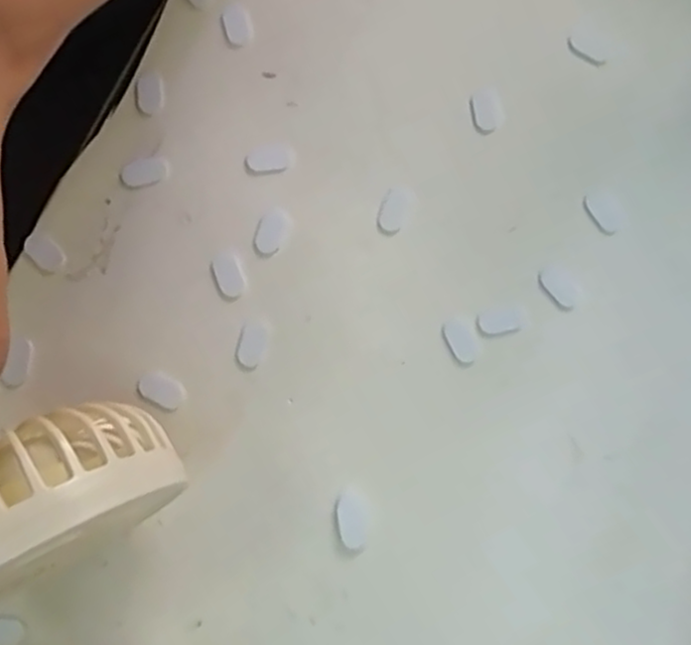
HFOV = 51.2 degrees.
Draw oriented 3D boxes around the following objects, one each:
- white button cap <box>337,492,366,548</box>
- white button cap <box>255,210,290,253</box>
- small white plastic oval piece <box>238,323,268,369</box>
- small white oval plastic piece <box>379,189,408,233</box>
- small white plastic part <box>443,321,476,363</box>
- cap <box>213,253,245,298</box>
[{"bbox_3d":[0.002,0.070,0.254,0.010,0.004,0.019,-10,78,-2],"label":"white button cap"},{"bbox_3d":[-0.028,-0.035,0.277,0.011,0.004,0.017,15,78,3],"label":"white button cap"},{"bbox_3d":[-0.035,0.008,0.268,0.010,0.004,0.016,12,78,3],"label":"small white plastic oval piece"},{"bbox_3d":[0.019,-0.044,0.280,0.010,0.004,0.018,18,78,4],"label":"small white oval plastic piece"},{"bbox_3d":[0.043,0.007,0.268,0.009,0.004,0.016,-29,79,-6],"label":"small white plastic part"},{"bbox_3d":[-0.044,-0.019,0.273,0.010,0.004,0.017,-20,78,-4],"label":"cap"}]

